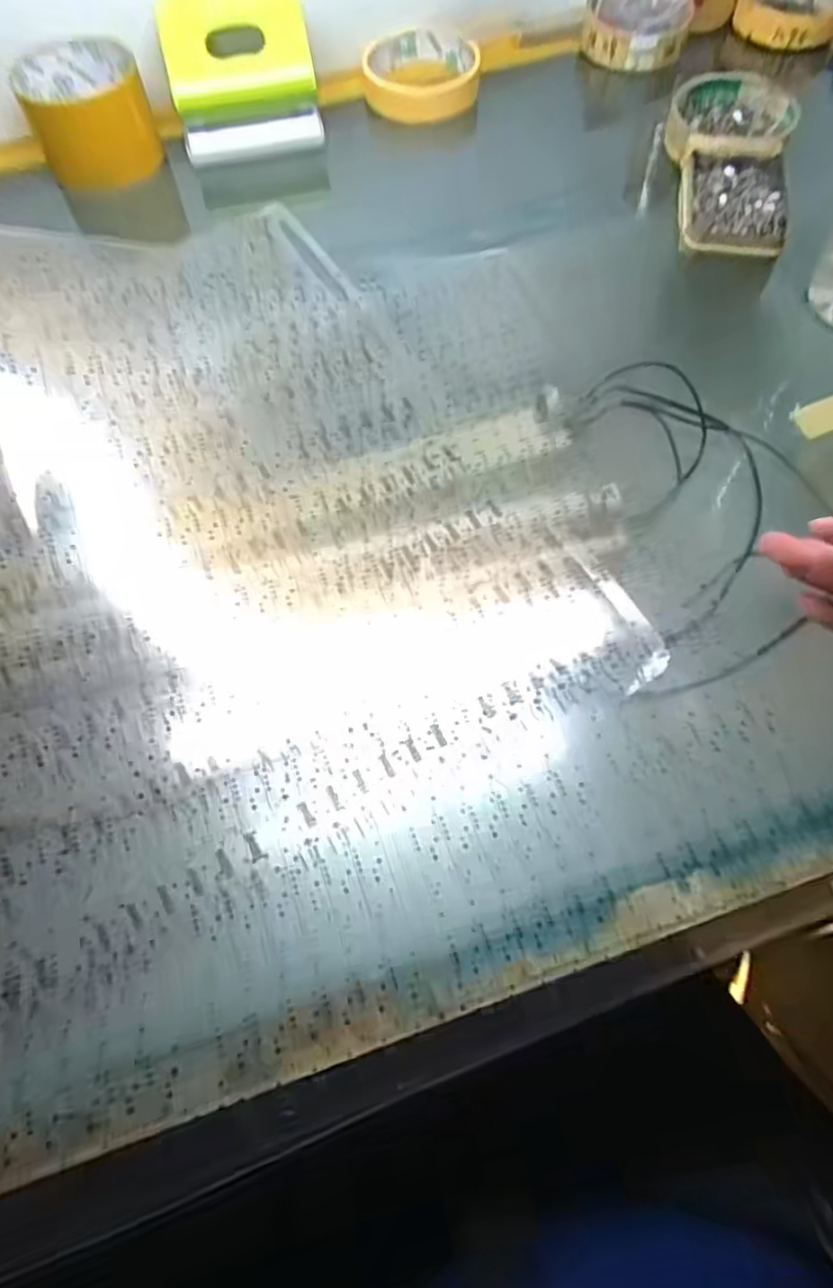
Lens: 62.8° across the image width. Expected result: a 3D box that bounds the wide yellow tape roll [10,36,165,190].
[{"bbox_3d":[-0.229,-0.366,0.474,0.082,0.052,0.079,-1,63,3],"label":"wide yellow tape roll"}]

